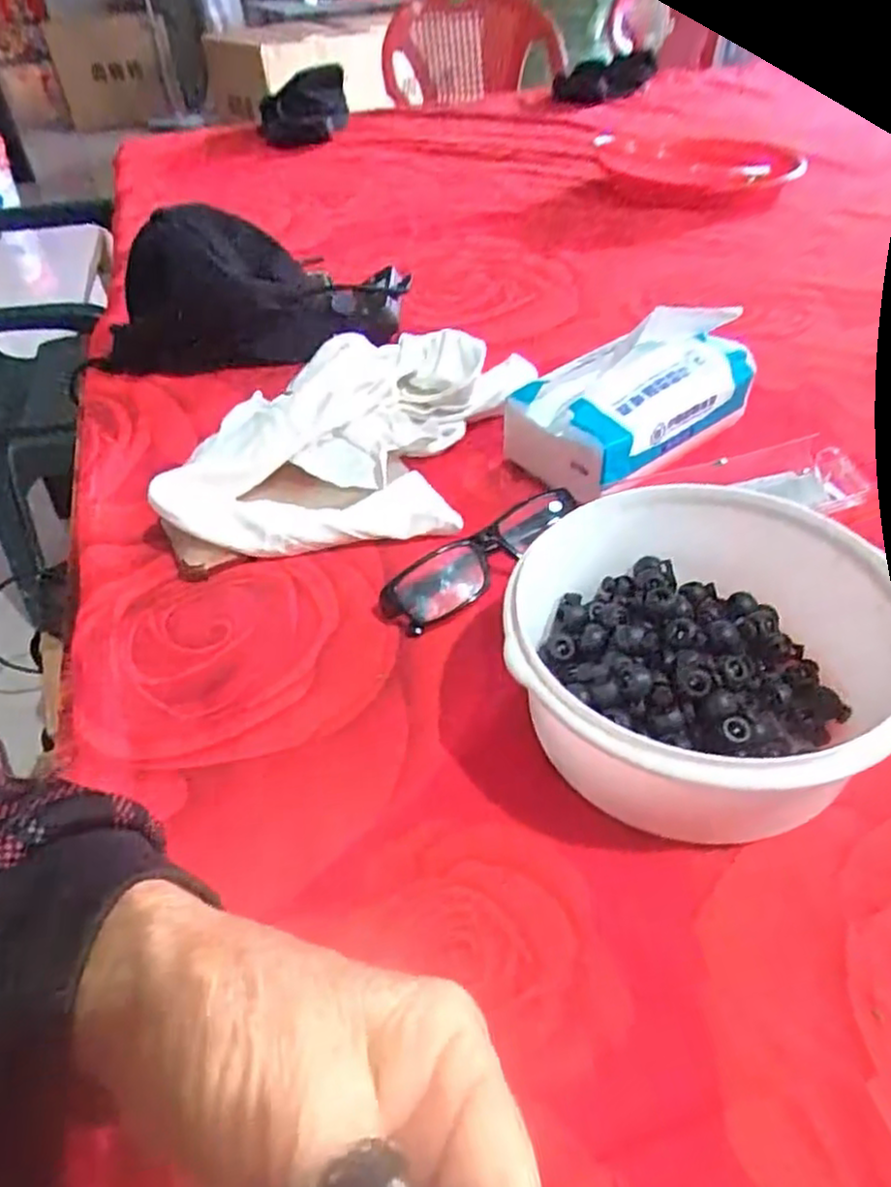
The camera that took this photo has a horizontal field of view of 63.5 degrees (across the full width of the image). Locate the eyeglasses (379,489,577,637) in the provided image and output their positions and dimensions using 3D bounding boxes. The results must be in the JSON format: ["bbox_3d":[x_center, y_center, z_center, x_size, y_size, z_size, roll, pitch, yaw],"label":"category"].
[{"bbox_3d":[0.021,-0.023,0.425,0.132,0.032,0.038,-32,49,-27],"label":"eyeglasses"}]

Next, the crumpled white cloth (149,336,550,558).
[{"bbox_3d":[-0.061,-0.111,0.503,0.218,0.063,0.207,2,43,7],"label":"crumpled white cloth"}]

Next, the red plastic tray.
[{"bbox_3d":[0.343,-0.588,0.994,0.237,0.050,0.236,-4,42,0],"label":"red plastic tray"}]

